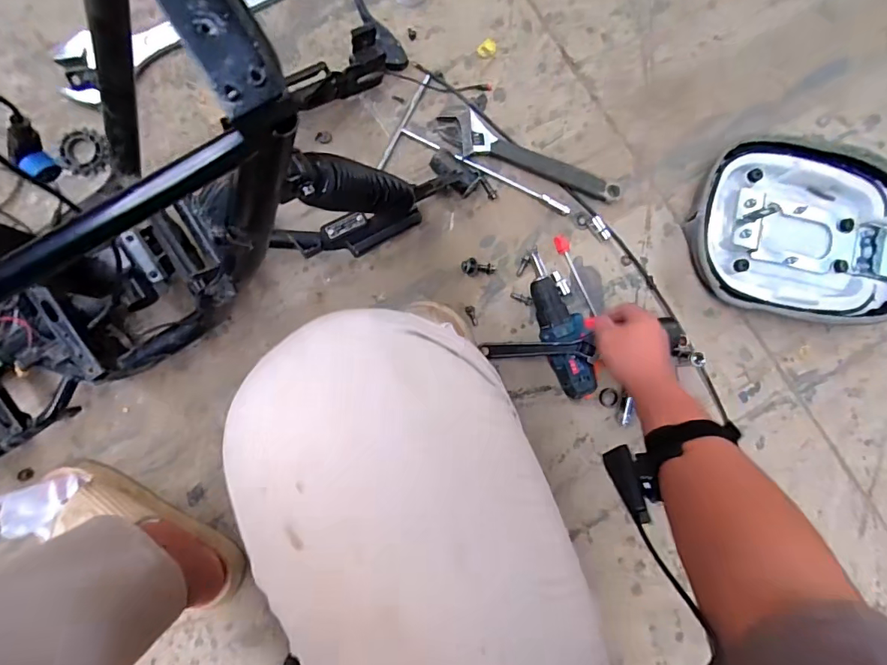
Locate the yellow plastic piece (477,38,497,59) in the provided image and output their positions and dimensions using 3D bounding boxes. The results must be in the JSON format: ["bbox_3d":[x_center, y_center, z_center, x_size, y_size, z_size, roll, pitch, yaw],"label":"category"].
[{"bbox_3d":[0.067,-0.428,0.707,0.025,0.007,0.033,42,86,-4],"label":"yellow plastic piece"}]

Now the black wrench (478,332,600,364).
[{"bbox_3d":[0.134,0.026,0.673,0.157,0.022,0.035,-2,90,13],"label":"black wrench"}]

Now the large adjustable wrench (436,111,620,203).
[{"bbox_3d":[0.133,-0.265,0.698,0.275,0.022,0.065,15,88,-5],"label":"large adjustable wrench"}]

